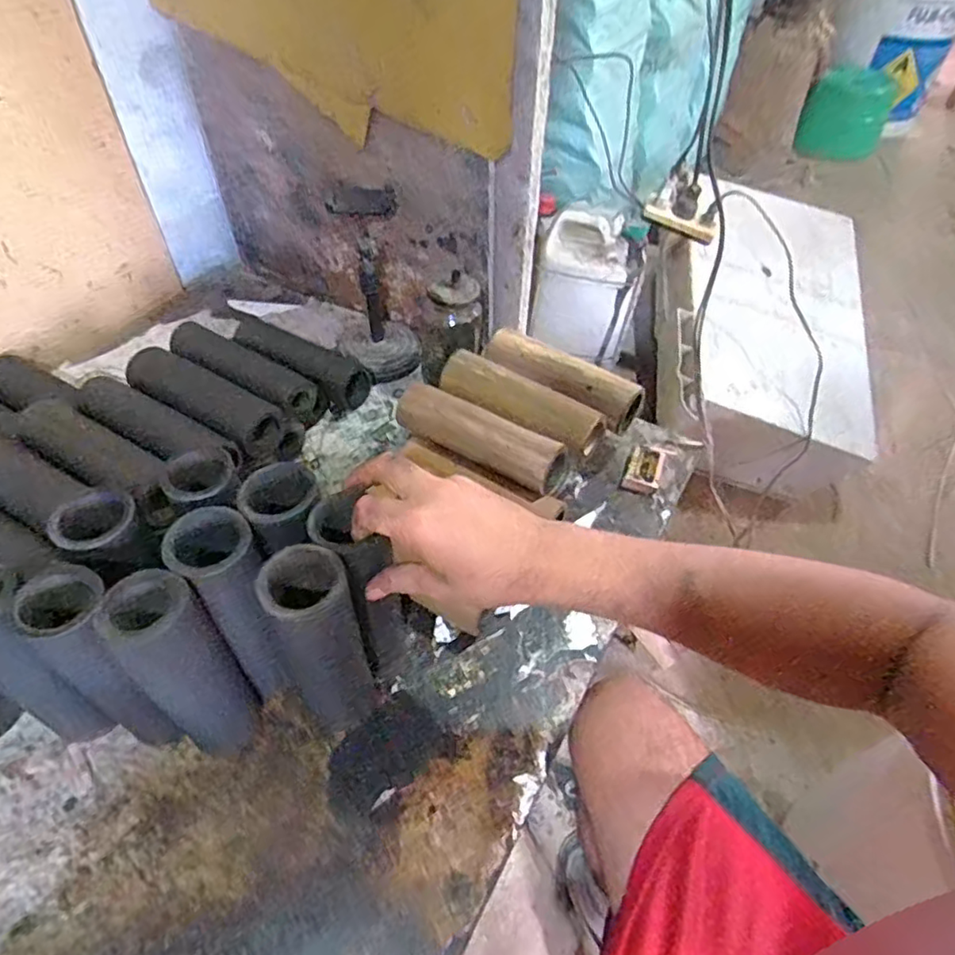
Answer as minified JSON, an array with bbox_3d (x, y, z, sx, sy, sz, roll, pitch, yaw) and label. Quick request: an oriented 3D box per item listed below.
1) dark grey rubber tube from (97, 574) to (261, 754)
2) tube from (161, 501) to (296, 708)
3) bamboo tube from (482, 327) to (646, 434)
[{"bbox_3d":[-0.192,0.135,0.417,0.060,0.182,0.051,34,56,28],"label":"dark grey rubber tube"},{"bbox_3d":[-0.171,0.099,0.450,0.050,0.178,0.061,-30,53,-24],"label":"tube"},{"bbox_3d":[0.089,-0.111,0.659,0.183,0.040,0.048,29,54,26],"label":"bamboo tube"}]

